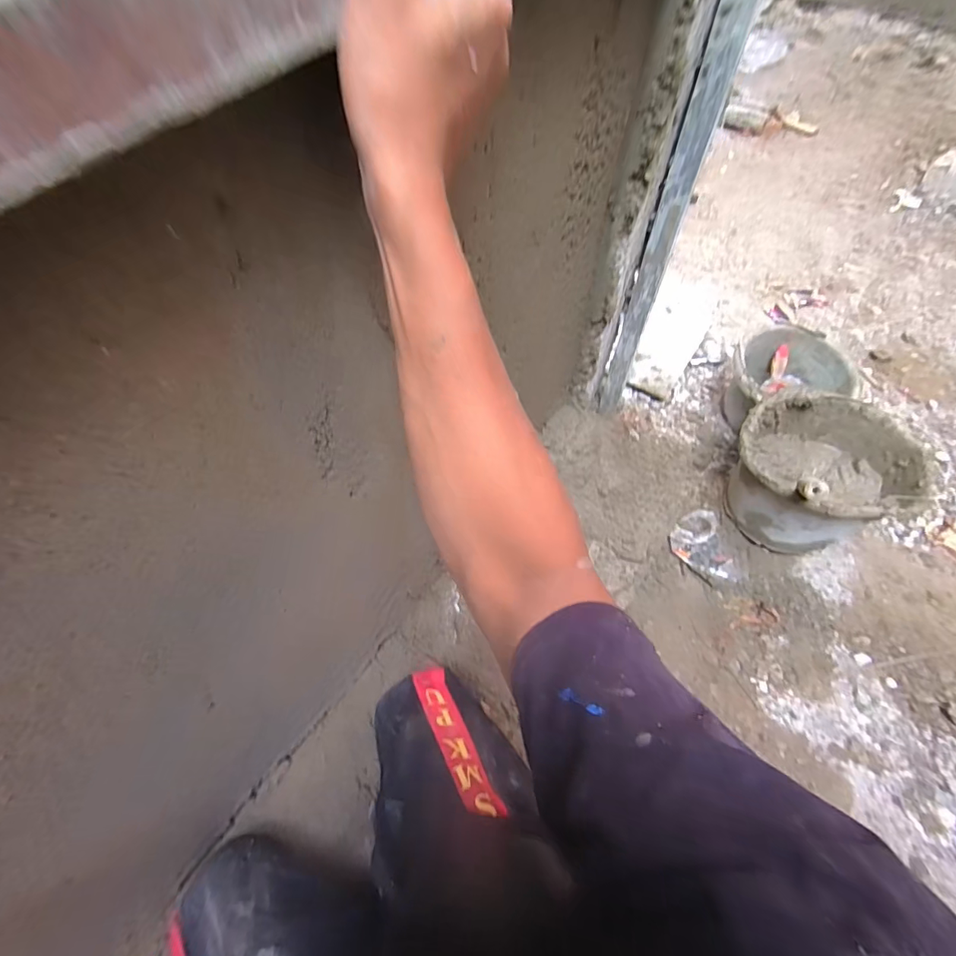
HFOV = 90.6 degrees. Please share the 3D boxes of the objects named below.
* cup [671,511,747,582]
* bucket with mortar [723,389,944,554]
[{"bbox_3d":[0.434,0.135,0.900,0.091,0.042,0.147,-24,63,-13],"label":"cup"},{"bbox_3d":[0.606,-0.014,0.853,0.298,0.247,0.250,0,59,2],"label":"bucket with mortar"}]

